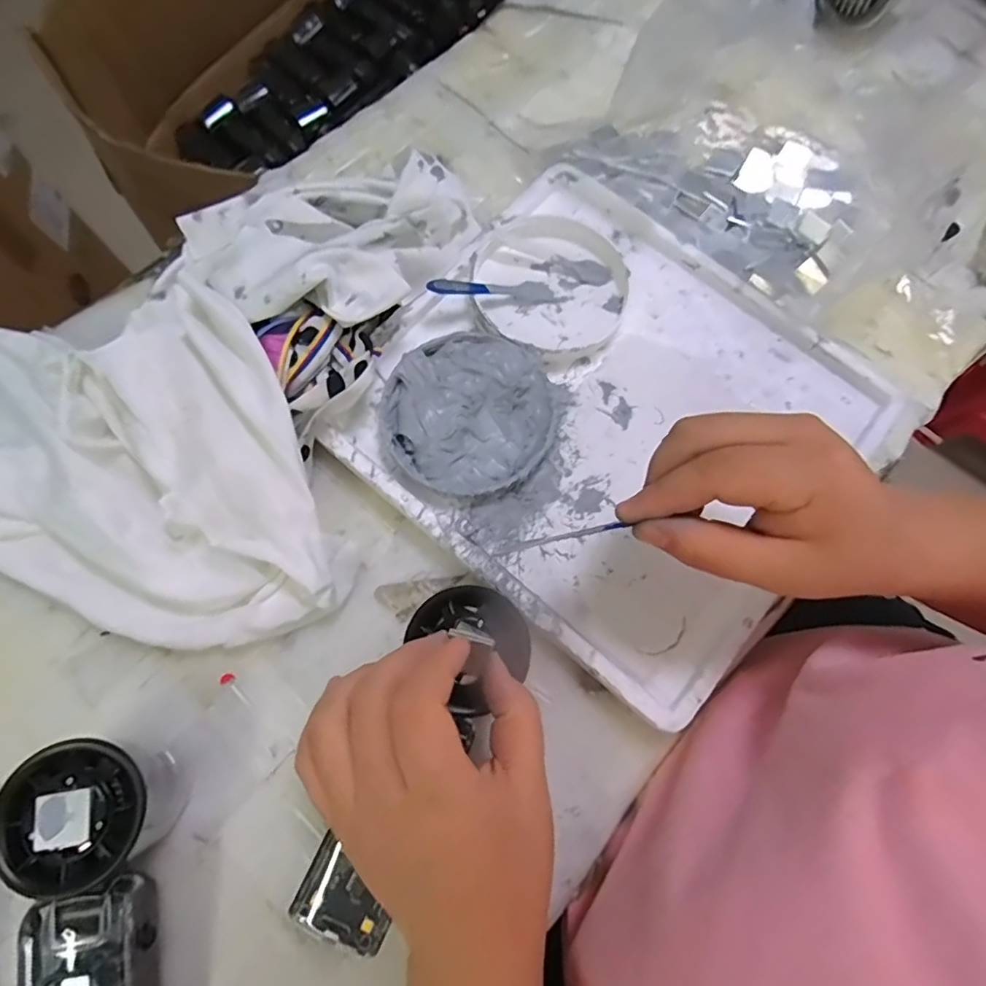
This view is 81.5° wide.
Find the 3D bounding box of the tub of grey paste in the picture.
[{"bbox_3d":[-0.016,-0.045,0.334,0.099,0.015,0.099,1,76,-2],"label":"tub of grey paste"}]

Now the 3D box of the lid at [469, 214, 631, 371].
[{"bbox_3d":[0.035,-0.130,0.362,0.099,0.017,0.100,1,76,-2],"label":"lid"}]

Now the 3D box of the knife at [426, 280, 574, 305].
[{"bbox_3d":[0.004,-0.127,0.356,0.091,0.008,0.015,-4,70,-21],"label":"knife"}]

